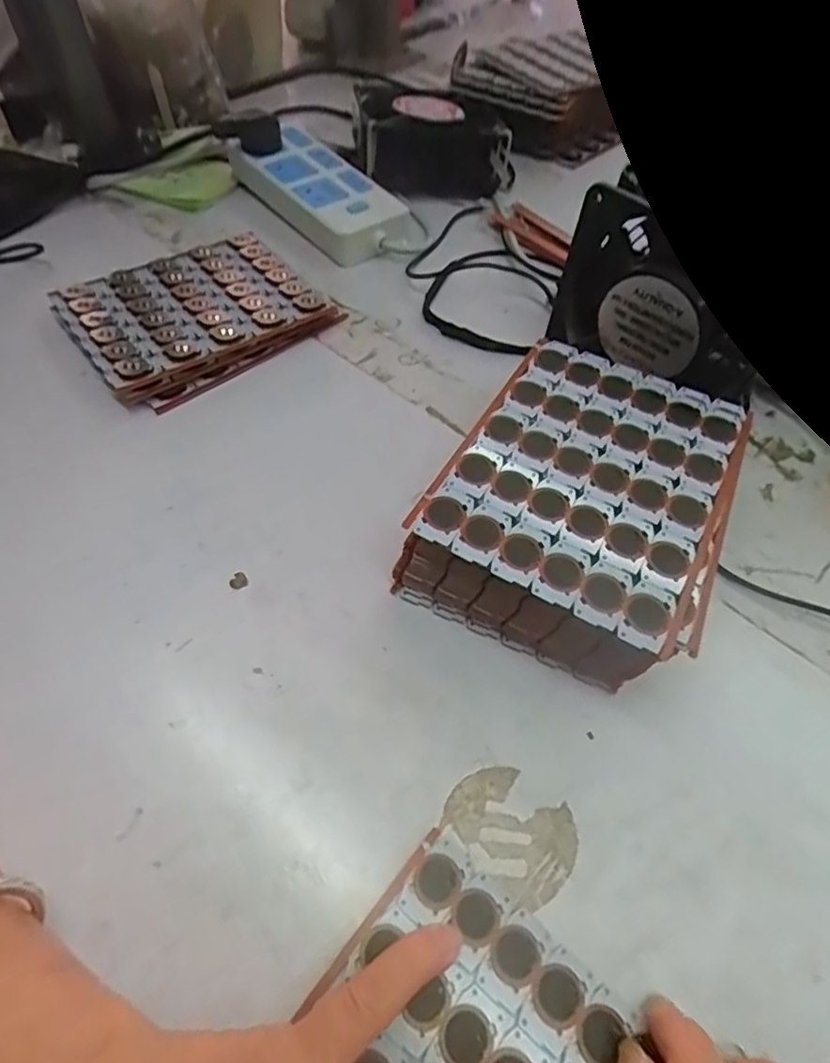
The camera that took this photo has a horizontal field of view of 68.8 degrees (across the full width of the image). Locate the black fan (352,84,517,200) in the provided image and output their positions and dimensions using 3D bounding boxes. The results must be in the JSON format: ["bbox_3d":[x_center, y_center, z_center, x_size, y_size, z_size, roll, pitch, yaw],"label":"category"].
[{"bbox_3d":[0.015,-0.347,0.534,0.131,0.051,0.111,-5,56,-7],"label":"black fan"}]

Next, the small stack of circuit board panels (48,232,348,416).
[{"bbox_3d":[-0.144,-0.145,0.403,0.148,0.023,0.110,-33,63,-23],"label":"small stack of circuit board panels"}]

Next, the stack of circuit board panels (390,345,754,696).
[{"bbox_3d":[0.084,-0.013,0.304,0.124,0.060,0.156,26,58,14],"label":"stack of circuit board panels"}]

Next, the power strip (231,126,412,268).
[{"bbox_3d":[-0.080,-0.273,0.489,0.079,0.034,0.166,-34,64,-23],"label":"power strip"}]

